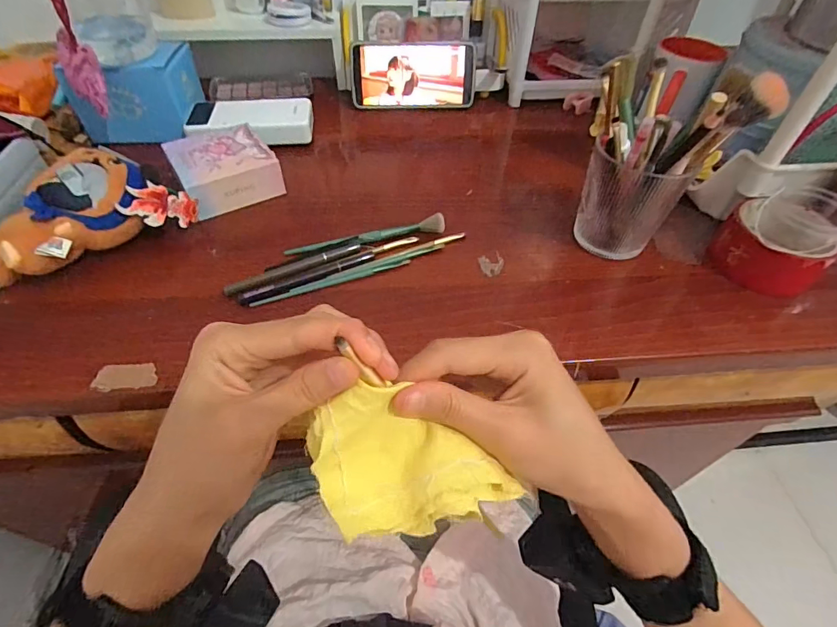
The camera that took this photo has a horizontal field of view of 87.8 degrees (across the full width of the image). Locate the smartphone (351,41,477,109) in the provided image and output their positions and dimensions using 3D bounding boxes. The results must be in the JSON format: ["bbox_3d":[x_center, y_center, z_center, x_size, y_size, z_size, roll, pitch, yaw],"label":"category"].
[{"bbox_3d":[-0.005,-0.322,0.591,0.166,0.080,0.010,-3,35,-5],"label":"smartphone"}]

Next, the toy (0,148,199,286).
[{"bbox_3d":[-0.301,-0.090,0.385,0.094,0.055,0.159,33,56,23],"label":"toy"}]

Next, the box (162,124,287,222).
[{"bbox_3d":[-0.209,-0.156,0.470,0.093,0.040,0.098,-27,56,-23],"label":"box"}]

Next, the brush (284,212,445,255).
[{"bbox_3d":[-0.049,-0.076,0.427,0.156,0.014,0.017,-11,51,-12],"label":"brush"}]

